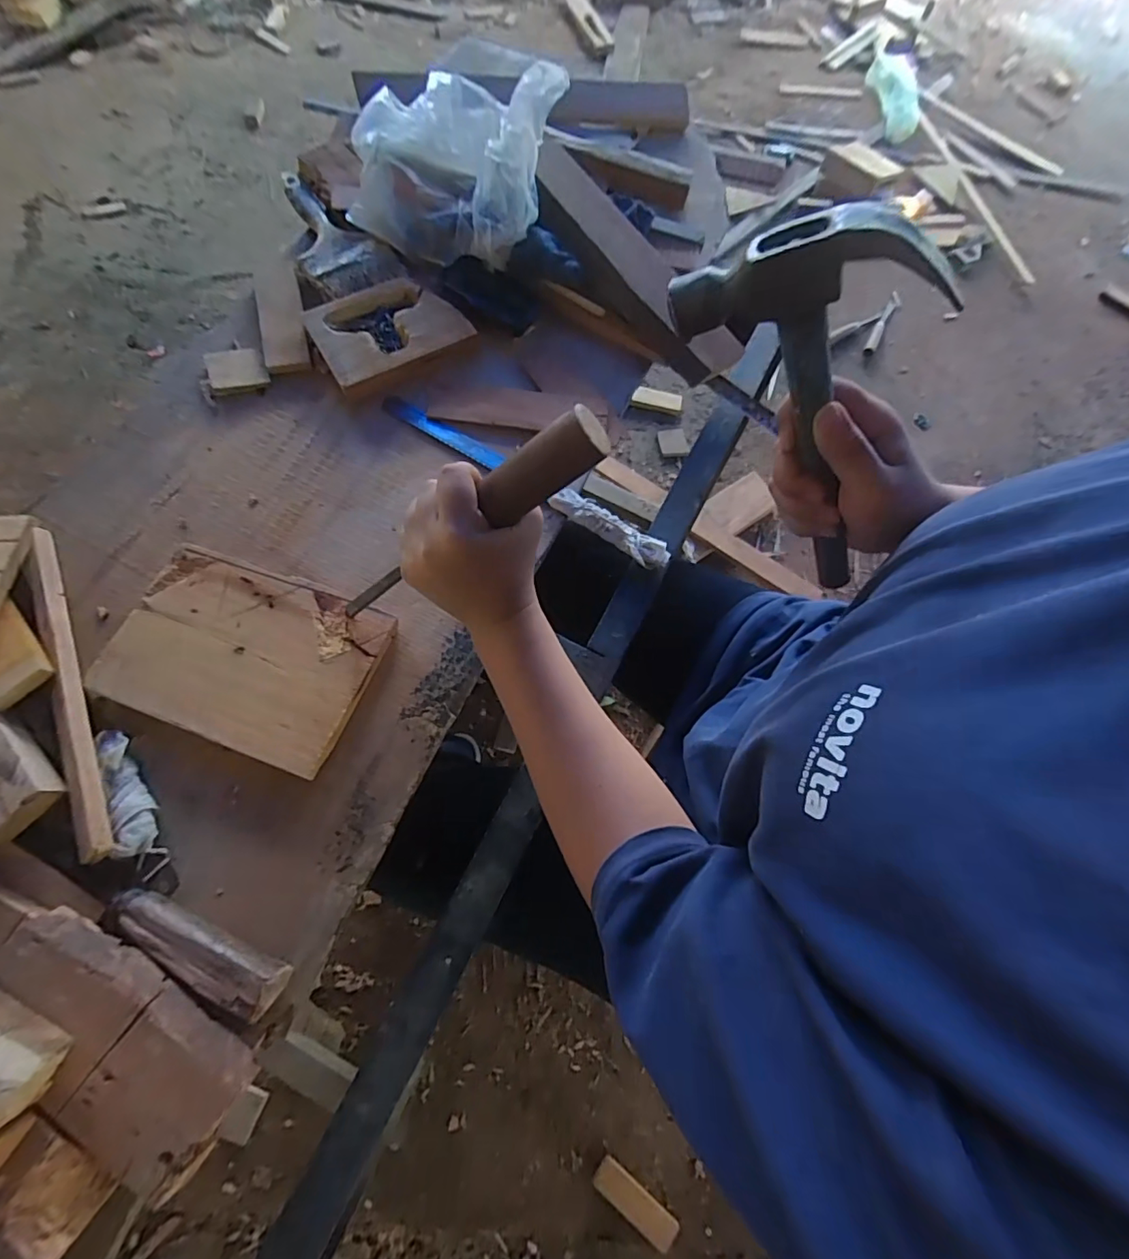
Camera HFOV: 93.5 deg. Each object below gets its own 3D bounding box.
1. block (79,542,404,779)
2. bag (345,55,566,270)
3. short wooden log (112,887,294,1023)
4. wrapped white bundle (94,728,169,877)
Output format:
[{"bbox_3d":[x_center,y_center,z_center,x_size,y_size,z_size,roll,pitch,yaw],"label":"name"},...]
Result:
[{"bbox_3d":[-0.246,0.018,0.414,0.190,0.026,0.133,19,70,4],"label":"block"},{"bbox_3d":[-0.120,-0.481,0.538,0.221,0.111,0.155,17,70,3],"label":"bag"},{"bbox_3d":[-0.235,0.206,0.342,0.124,0.032,0.030,22,70,5],"label":"short wooden log"},{"bbox_3d":[-0.305,0.118,0.372,0.027,0.015,0.109,-22,73,-11],"label":"wrapped white bundle"}]

